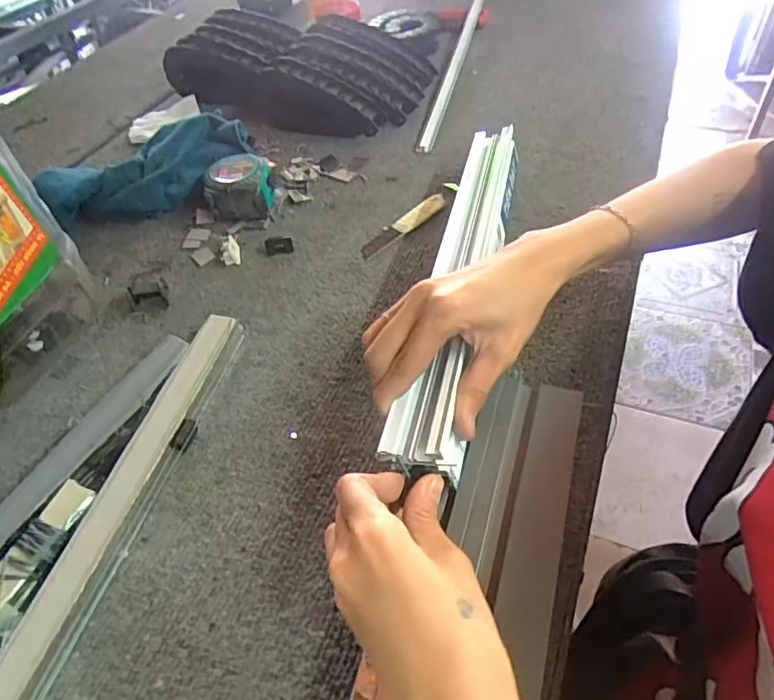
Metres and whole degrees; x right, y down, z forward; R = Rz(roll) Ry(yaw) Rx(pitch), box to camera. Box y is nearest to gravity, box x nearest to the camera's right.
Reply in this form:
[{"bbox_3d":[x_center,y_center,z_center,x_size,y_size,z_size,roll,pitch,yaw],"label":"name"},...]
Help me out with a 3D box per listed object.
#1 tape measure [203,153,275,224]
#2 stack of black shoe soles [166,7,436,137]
[{"bbox_3d":[-0.141,-0.157,0.537,0.058,0.041,0.057,-4,49,2],"label":"tape measure"},{"bbox_3d":[-0.110,-0.345,0.673,0.309,0.082,0.183,9,51,13],"label":"stack of black shoe soles"}]

